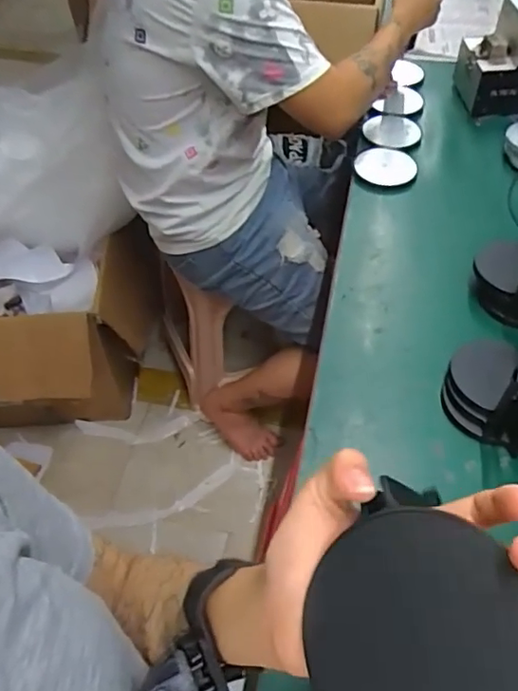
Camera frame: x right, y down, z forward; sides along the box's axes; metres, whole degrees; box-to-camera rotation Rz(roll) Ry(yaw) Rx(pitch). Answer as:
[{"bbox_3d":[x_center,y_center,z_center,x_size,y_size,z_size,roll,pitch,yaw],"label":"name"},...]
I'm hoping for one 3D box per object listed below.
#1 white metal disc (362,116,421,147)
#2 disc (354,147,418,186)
[{"bbox_3d":[0.228,-0.368,0.946,0.091,0.011,0.080,-6,56,-1],"label":"white metal disc"},{"bbox_3d":[0.203,-0.284,0.876,0.093,0.014,0.083,25,61,18],"label":"disc"}]

